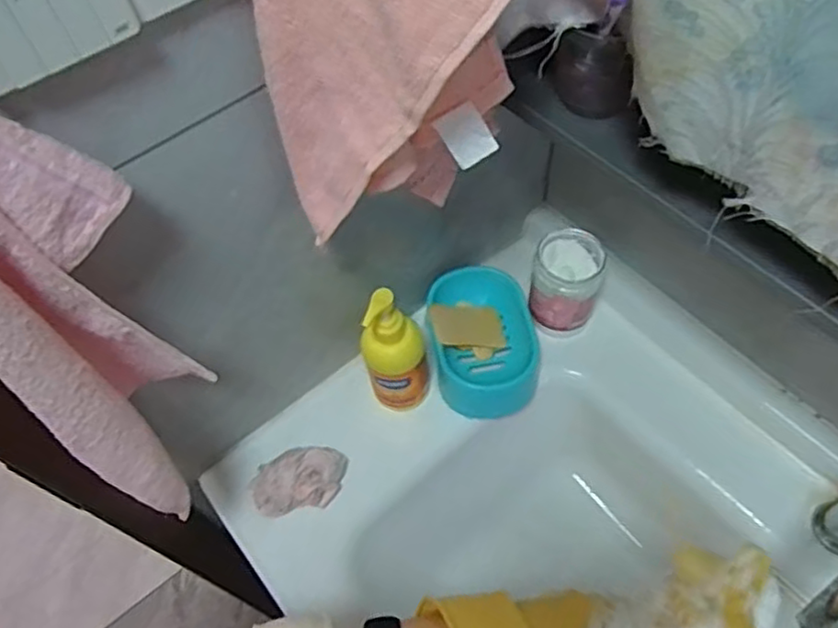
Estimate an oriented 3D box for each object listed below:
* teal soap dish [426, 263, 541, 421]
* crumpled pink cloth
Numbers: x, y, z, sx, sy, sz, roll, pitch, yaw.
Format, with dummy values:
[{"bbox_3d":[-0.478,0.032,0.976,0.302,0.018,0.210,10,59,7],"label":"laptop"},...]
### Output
[{"bbox_3d":[0.070,0.030,0.731,0.113,0.081,0.149,-11,57,-2],"label":"teal soap dish"},{"bbox_3d":[-0.119,0.166,0.667,0.093,0.039,0.054,-14,58,-4],"label":"crumpled pink cloth"}]

